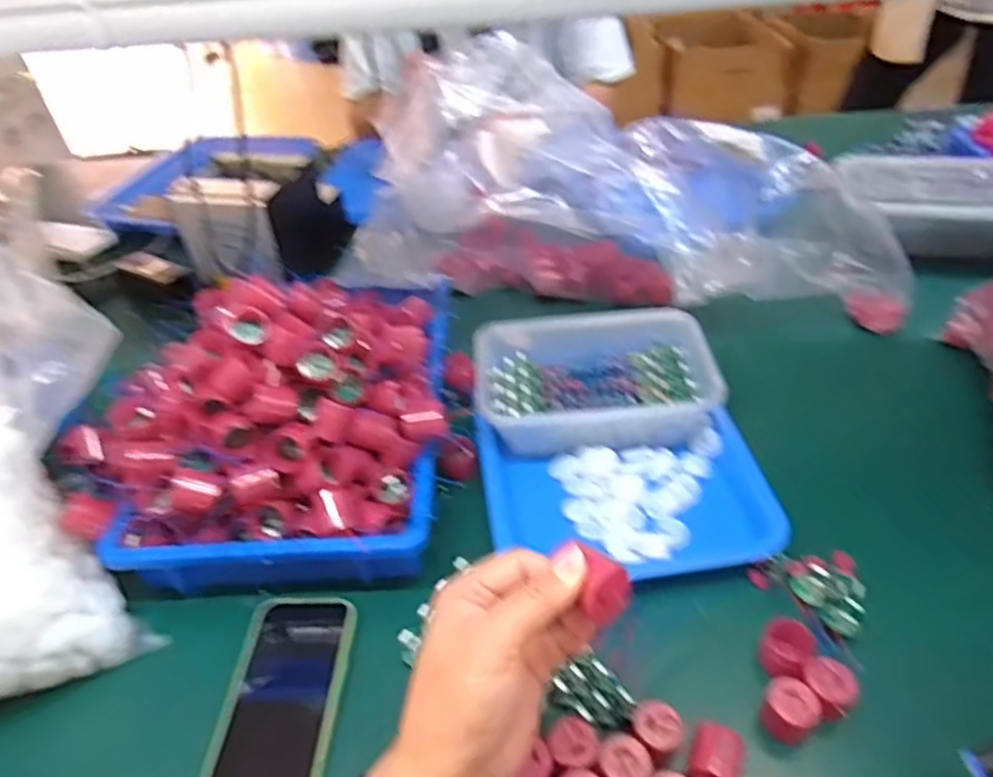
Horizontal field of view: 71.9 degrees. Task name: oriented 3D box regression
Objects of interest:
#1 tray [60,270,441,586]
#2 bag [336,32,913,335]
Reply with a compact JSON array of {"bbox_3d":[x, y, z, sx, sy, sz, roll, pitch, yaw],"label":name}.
[{"bbox_3d":[-0.177,-0.001,0.610,0.274,0.147,0.341,-2,41,5],"label":"tray"},{"bbox_3d":[0.149,-0.231,0.786,0.592,0.228,0.301,3,42,10],"label":"bag"}]

